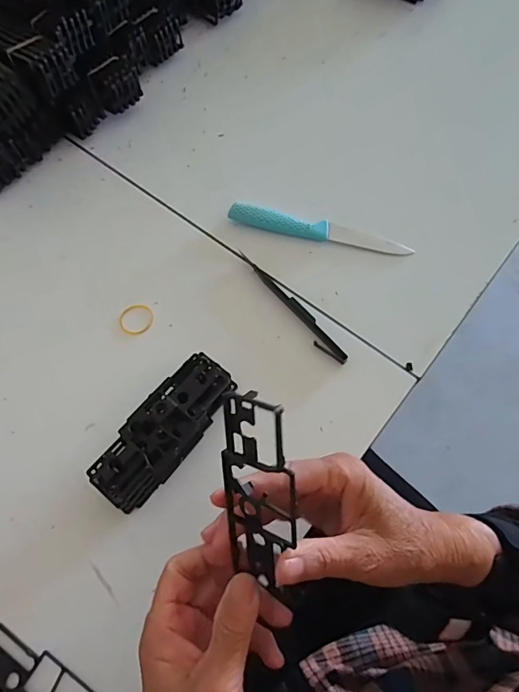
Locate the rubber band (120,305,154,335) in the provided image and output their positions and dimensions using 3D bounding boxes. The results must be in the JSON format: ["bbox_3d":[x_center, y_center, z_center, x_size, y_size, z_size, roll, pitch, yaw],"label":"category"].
[{"bbox_3d":[-0.113,-0.025,0.413,0.030,0.004,0.030,-1,65,2],"label":"rubber band"}]

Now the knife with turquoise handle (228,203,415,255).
[{"bbox_3d":[0.059,-0.116,0.441,0.180,0.009,0.022,11,66,7],"label":"knife with turquoise handle"}]

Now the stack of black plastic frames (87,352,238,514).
[{"bbox_3d":[-0.072,0.066,0.353,0.050,0.035,0.125,37,72,17],"label":"stack of black plastic frames"}]

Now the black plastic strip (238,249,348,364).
[{"bbox_3d":[0.029,-0.038,0.409,0.013,0.007,0.144,-34,69,-12],"label":"black plastic strip"}]

